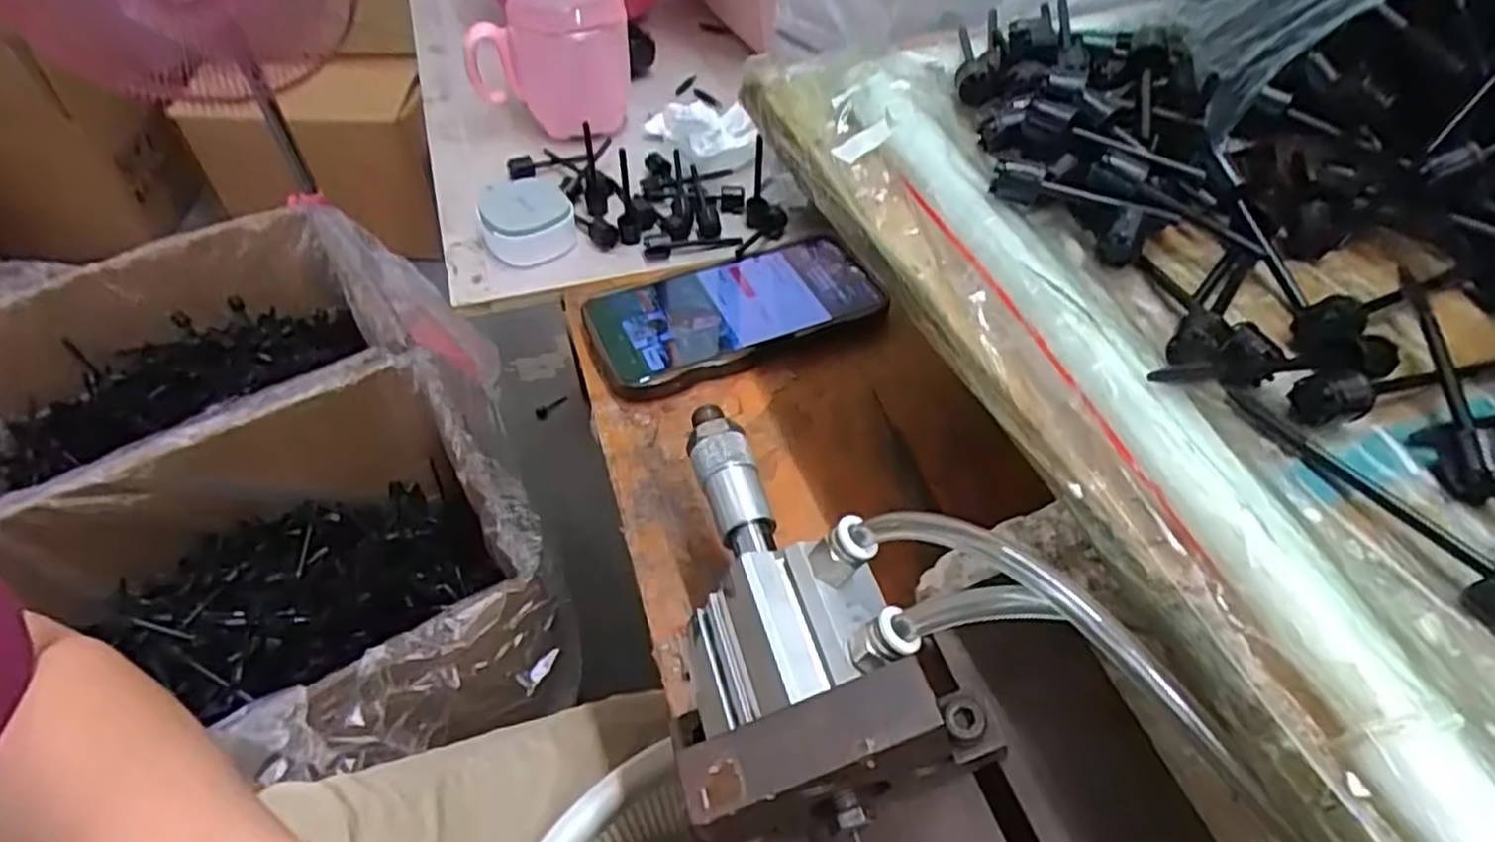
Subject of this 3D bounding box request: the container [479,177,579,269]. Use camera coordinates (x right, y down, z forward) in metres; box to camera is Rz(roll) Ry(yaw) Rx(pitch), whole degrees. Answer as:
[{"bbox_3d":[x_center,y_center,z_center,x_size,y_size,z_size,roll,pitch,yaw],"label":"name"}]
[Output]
[{"bbox_3d":[-0.141,-0.130,0.495,0.054,0.026,0.067,-19,53,-17],"label":"container"}]

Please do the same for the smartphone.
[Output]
[{"bbox_3d":[-0.007,-0.066,0.444,0.161,0.018,0.079,-18,53,-16],"label":"smartphone"}]

